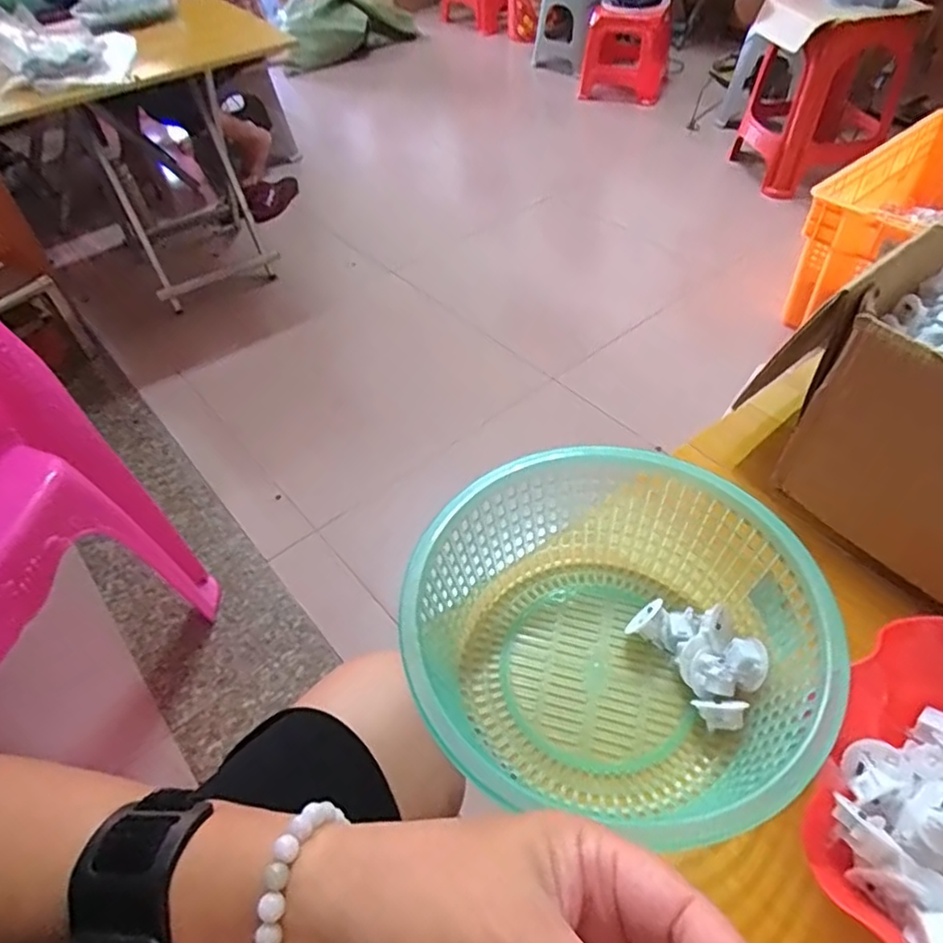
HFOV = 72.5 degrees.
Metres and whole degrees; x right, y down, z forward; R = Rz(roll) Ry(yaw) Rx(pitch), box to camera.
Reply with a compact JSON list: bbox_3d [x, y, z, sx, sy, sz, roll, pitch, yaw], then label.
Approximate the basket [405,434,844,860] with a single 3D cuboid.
[{"bbox_3d":[0.085,0.098,0.401,0.224,0.095,0.204,11,51,14],"label":"basket"}]

